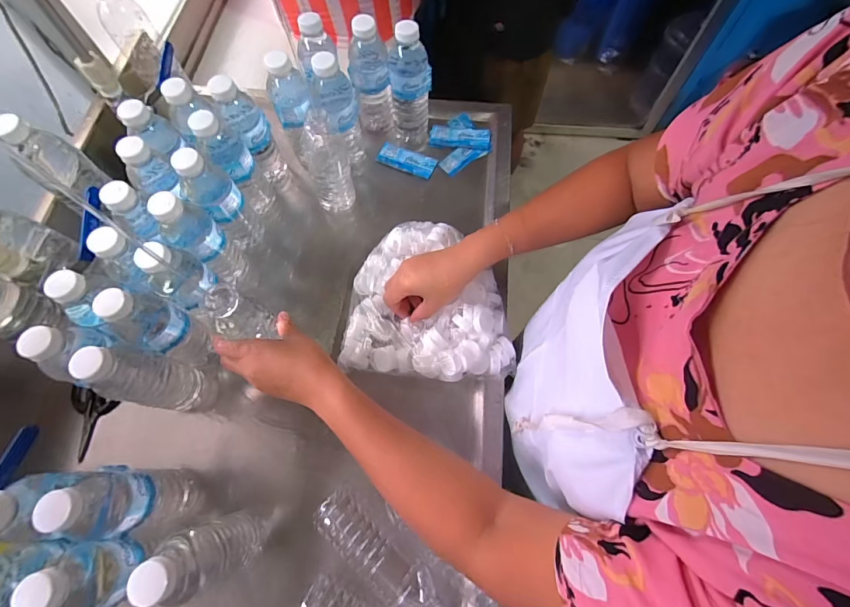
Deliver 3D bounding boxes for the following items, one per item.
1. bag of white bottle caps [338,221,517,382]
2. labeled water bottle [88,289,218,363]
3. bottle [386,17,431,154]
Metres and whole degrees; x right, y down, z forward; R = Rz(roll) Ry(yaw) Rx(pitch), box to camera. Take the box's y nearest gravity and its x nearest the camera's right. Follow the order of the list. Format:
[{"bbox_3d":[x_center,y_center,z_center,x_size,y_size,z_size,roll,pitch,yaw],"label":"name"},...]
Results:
[{"bbox_3d":[0.010,-0.006,0.529,0.215,0.061,0.201,6,69,4],"label":"bag of white bottle caps"},{"bbox_3d":[-0.308,0.025,0.460,0.059,0.168,0.059,18,70,8],"label":"labeled water bottle"},{"bbox_3d":[-0.023,-0.334,0.596,0.060,0.174,0.072,-3,68,0],"label":"bottle"}]

